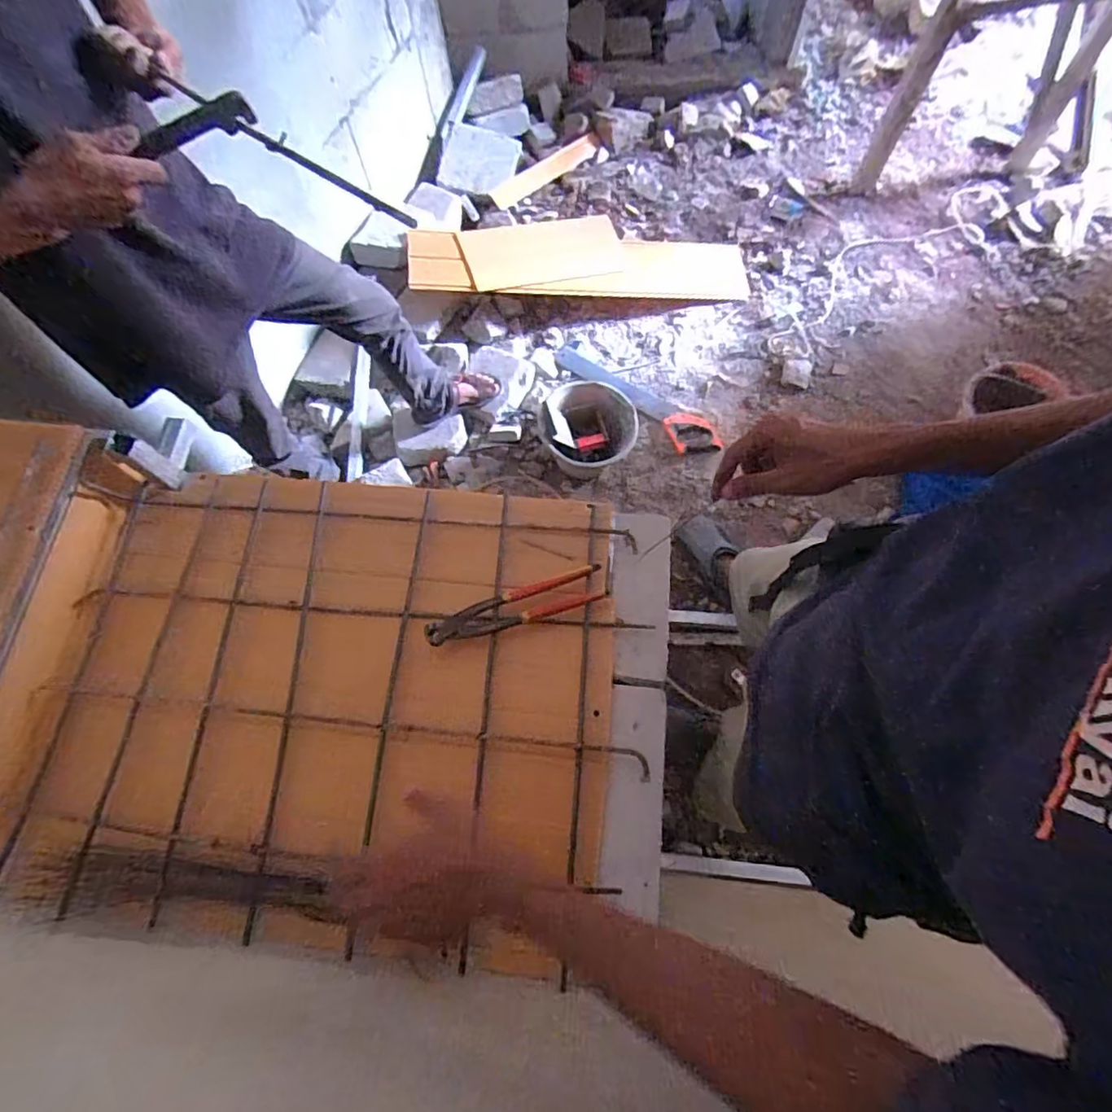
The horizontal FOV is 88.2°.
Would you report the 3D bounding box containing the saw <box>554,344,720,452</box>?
[{"bbox_3d":[0.235,-0.462,1.644,0.556,0.042,0.135,43,79,14],"label":"saw"}]

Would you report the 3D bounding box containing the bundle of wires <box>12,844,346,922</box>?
[{"bbox_3d":[-0.404,0.356,0.616,0.354,0.022,0.063,1,72,4],"label":"bundle of wires"}]

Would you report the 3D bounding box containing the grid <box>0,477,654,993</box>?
[{"bbox_3d":[-0.253,0.165,0.688,0.653,0.045,0.489,6,73,4],"label":"grid"}]

